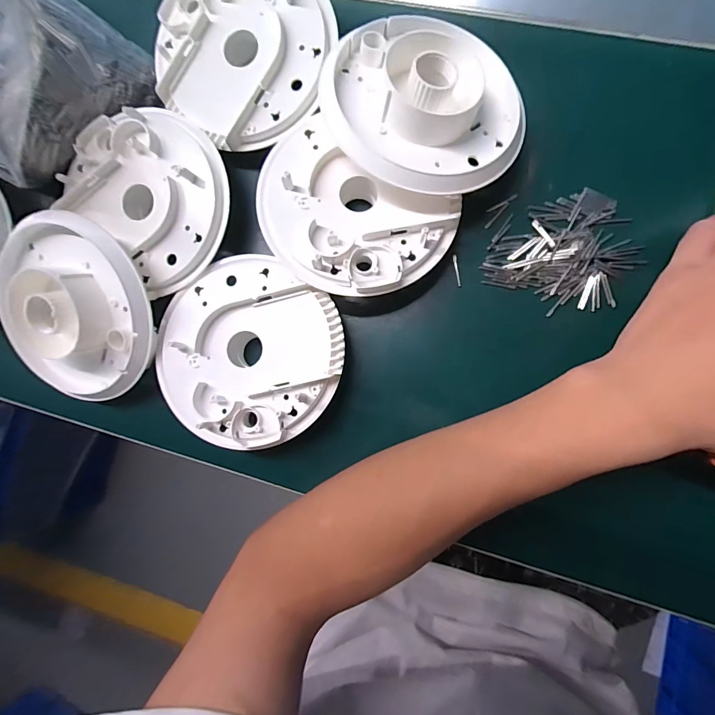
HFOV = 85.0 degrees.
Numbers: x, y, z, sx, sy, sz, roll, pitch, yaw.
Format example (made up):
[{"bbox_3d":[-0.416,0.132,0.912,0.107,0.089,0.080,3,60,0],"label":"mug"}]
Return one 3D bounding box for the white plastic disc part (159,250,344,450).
[{"bbox_3d":[-0.070,-0.005,0.259,0.122,0.033,0.112,0,88,7],"label":"white plastic disc part"}]

